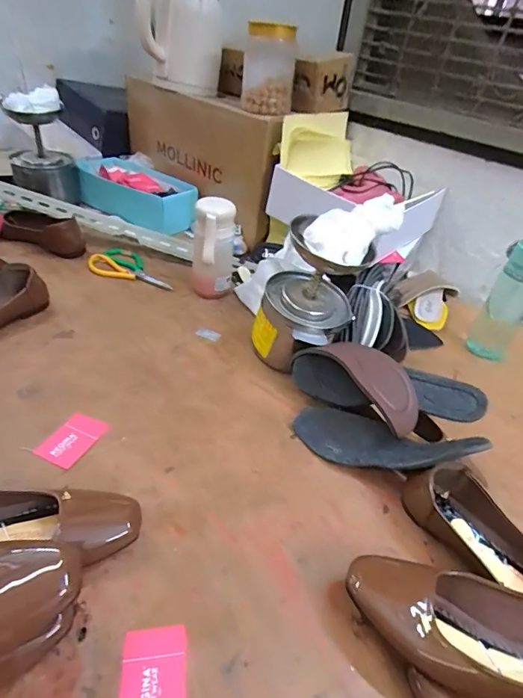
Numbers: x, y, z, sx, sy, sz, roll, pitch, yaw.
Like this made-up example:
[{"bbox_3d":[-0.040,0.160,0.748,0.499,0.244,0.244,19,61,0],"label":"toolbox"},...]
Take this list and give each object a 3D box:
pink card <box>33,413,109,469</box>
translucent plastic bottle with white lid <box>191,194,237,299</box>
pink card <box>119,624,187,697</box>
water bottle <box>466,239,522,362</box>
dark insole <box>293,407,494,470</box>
[{"bbox_3d":[-0.238,0.115,0.545,0.052,0.004,0.074,23,43,14],"label":"pink card"},{"bbox_3d":[-0.089,-0.177,0.788,0.076,0.177,0.080,0,39,-10],"label":"translucent plastic bottle with white lid"},{"bbox_3d":[-0.091,0.279,0.366,0.054,0.004,0.074,0,39,-12],"label":"pink card"},{"bbox_3d":[0.437,-0.079,0.752,0.080,0.220,0.058,29,43,25],"label":"water bottle"},{"bbox_3d":[0.149,0.111,0.536,0.240,0.044,0.078,3,34,39],"label":"dark insole"}]

